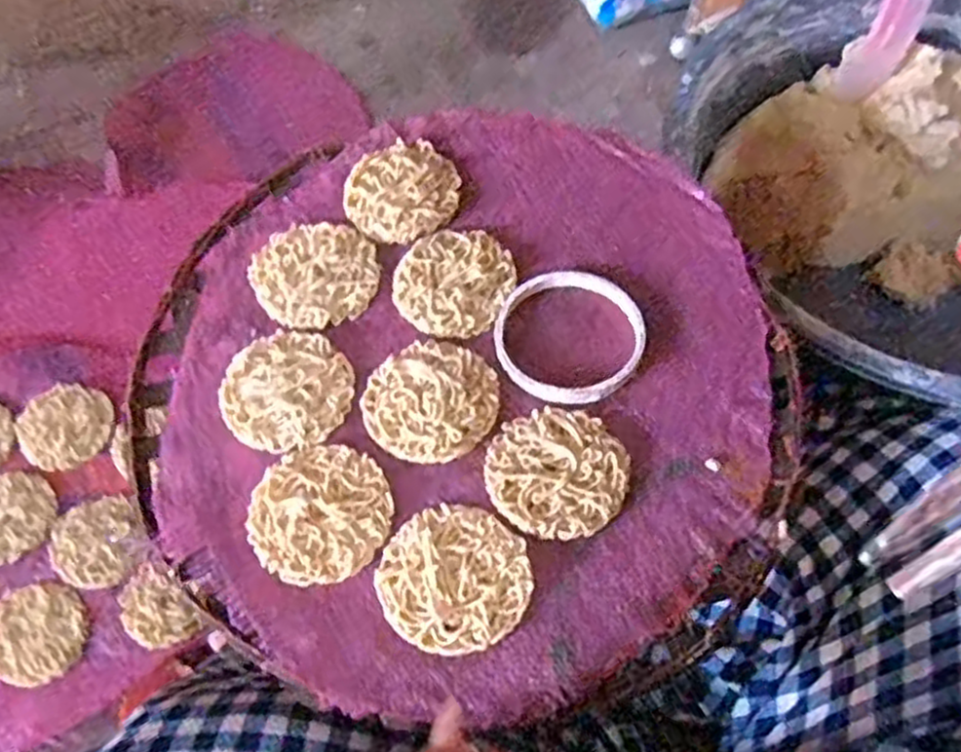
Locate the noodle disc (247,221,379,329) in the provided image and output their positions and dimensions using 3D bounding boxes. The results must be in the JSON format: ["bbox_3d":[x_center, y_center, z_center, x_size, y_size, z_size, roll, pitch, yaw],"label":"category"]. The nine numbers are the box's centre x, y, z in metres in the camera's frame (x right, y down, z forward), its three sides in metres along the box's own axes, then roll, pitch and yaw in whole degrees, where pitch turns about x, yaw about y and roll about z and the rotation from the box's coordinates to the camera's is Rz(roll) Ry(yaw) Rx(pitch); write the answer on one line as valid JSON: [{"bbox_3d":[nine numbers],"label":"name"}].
[{"bbox_3d":[-0.107,-0.065,0.482,0.079,0.008,0.073,-2,63,4],"label":"noodle disc"}]

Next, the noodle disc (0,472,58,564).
[{"bbox_3d":[-0.398,0.116,0.631,0.084,0.007,0.074,27,68,17],"label":"noodle disc"}]

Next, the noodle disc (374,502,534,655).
[{"bbox_3d":[-0.013,0.103,0.392,0.076,0.009,0.075,-2,63,4],"label":"noodle disc"}]

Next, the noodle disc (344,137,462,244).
[{"bbox_3d":[-0.053,-0.126,0.509,0.077,0.008,0.072,-2,63,4],"label":"noodle disc"}]

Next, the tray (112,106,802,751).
[{"bbox_3d":[-0.010,-0.003,0.450,0.371,0.027,0.377,-2,63,4],"label":"tray"}]

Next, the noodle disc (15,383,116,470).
[{"bbox_3d":[-0.366,0.042,0.663,0.075,0.010,0.076,-2,63,4],"label":"noodle disc"}]

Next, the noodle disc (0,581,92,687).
[{"bbox_3d":[-0.350,0.201,0.592,0.080,0.005,0.074,-2,63,4],"label":"noodle disc"}]

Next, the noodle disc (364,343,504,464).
[{"bbox_3d":[-0.030,0.012,0.439,0.075,0.009,0.075,34,70,20],"label":"noodle disc"}]

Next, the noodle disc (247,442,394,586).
[{"bbox_3d":[-0.088,0.073,0.412,0.074,0.006,0.075,-5,63,2],"label":"noodle disc"}]

